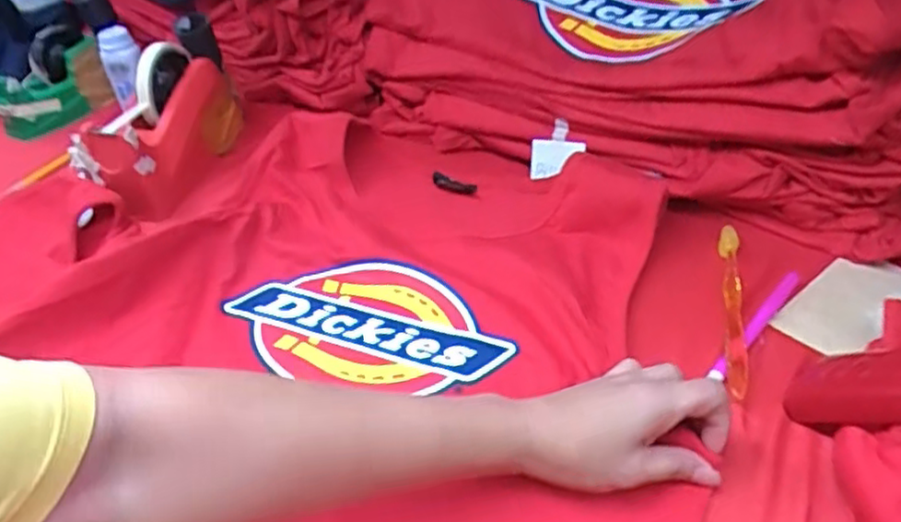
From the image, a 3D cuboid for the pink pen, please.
[{"bbox_3d":[0.222,0.043,0.486,0.009,0.011,0.133,28,51,34],"label":"pink pen"}]

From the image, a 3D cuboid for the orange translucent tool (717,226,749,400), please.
[{"bbox_3d":[0.210,0.030,0.500,0.015,0.006,0.175,5,42,15],"label":"orange translucent tool"}]

